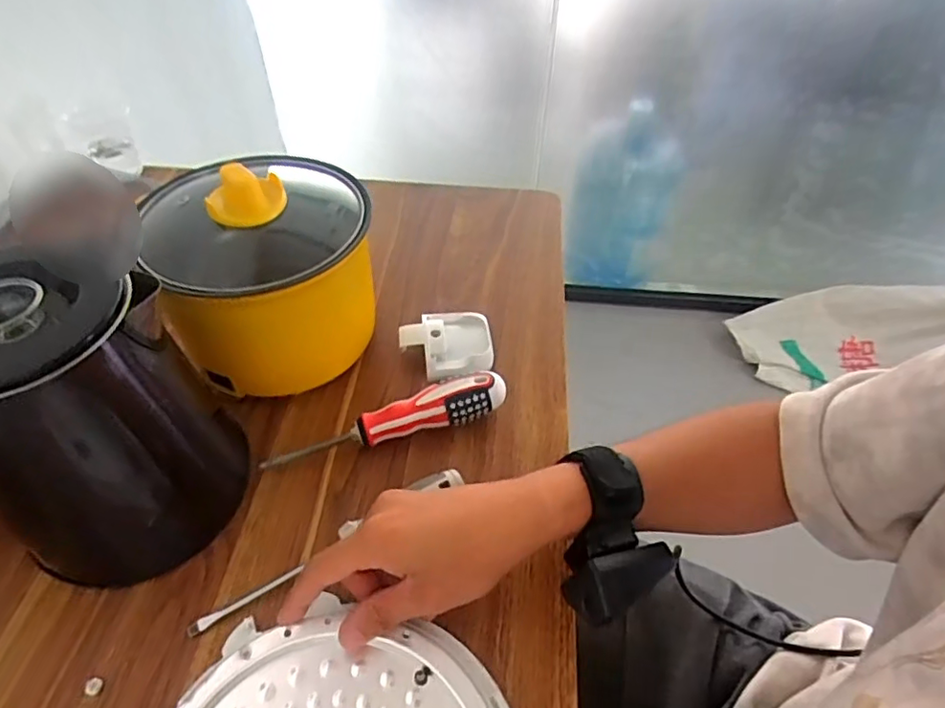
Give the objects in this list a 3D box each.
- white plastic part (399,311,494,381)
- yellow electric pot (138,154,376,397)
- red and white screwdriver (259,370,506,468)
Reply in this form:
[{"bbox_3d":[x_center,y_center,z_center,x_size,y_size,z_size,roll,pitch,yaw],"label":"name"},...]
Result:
[{"bbox_3d":[-0.023,-0.013,0.509,0.079,0.017,0.079,-1,48,-4],"label":"white plastic part"},{"bbox_3d":[-0.162,-0.072,0.471,0.157,0.156,0.163,1,48,-1],"label":"yellow electric pot"},{"bbox_3d":[-0.063,0.050,0.439,0.182,0.037,0.029,-12,49,-13],"label":"red and white screwdriver"}]

